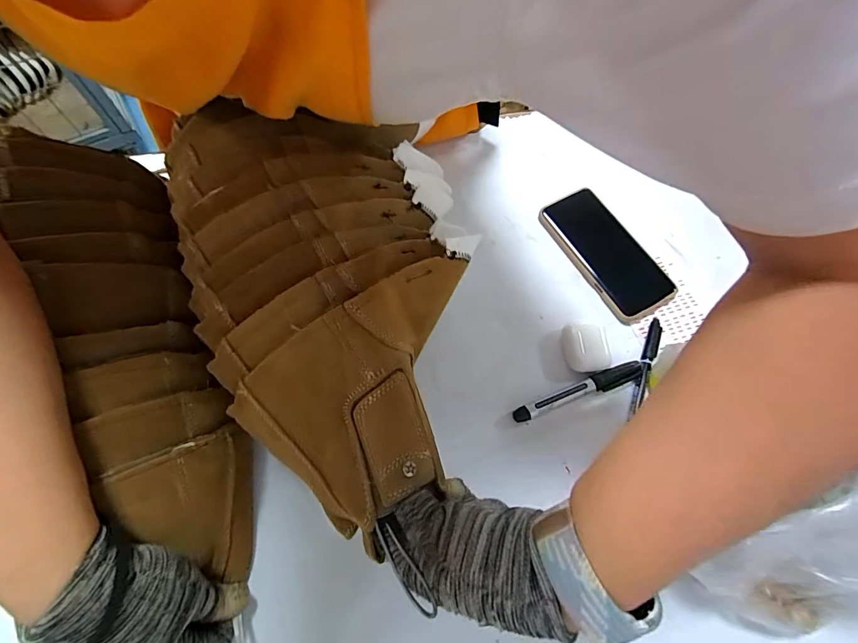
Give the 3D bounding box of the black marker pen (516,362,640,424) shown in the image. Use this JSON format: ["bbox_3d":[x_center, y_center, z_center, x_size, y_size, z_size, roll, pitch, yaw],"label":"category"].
[{"bbox_3d":[0.146,0.067,0.399,0.138,0.017,0.018,-18,70,-9],"label":"black marker pen"}]

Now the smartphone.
[{"bbox_3d":[0.200,-0.078,0.463,0.078,0.014,0.161,-27,72,-12],"label":"smartphone"}]

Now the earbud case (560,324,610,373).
[{"bbox_3d":[0.159,0.026,0.416,0.046,0.016,0.050,-6,69,-4],"label":"earbud case"}]

